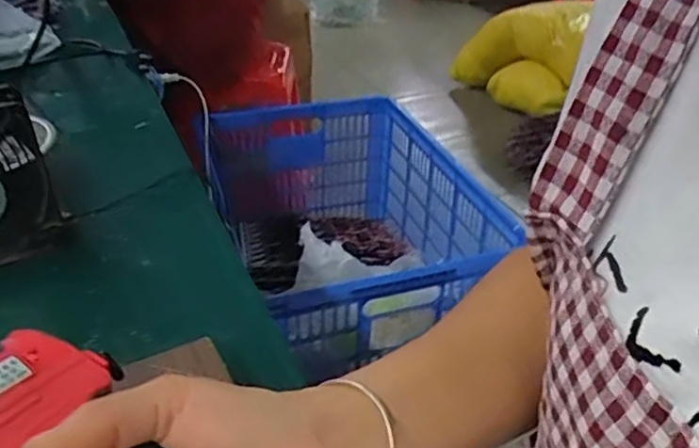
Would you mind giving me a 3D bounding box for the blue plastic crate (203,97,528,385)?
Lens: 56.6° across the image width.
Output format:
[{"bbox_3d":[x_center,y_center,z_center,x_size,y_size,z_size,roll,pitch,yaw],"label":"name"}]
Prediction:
[{"bbox_3d":[-0.016,0.009,1.321,0.453,0.284,0.715,-11,34,-18],"label":"blue plastic crate"}]

